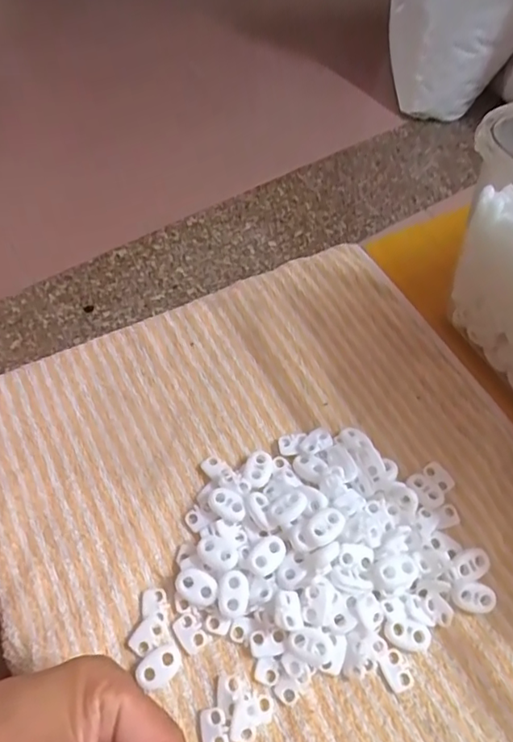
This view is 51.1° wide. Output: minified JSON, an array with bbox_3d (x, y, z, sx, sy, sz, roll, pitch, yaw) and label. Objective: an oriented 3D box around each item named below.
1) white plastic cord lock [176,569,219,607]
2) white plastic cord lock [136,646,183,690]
[{"bbox_3d":[-0.030,0.110,0.275,0.022,0.008,0.016,19,80,1],"label":"white plastic cord lock"},{"bbox_3d":[-0.047,0.142,0.258,0.021,0.005,0.015,-27,65,-19],"label":"white plastic cord lock"}]

